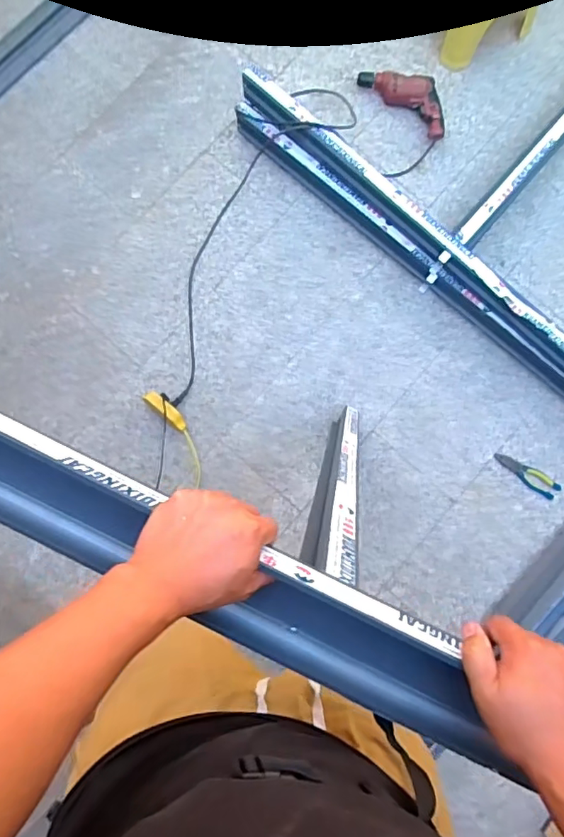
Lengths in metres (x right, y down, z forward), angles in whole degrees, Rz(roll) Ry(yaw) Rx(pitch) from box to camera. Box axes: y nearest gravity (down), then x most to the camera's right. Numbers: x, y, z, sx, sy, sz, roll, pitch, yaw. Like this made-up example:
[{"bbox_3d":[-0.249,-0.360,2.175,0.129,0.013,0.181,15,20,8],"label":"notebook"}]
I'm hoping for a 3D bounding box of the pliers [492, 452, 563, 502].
[{"bbox_3d":[0.675,0.156,1.440,0.196,0.022,0.052,31,82,2],"label":"pliers"}]

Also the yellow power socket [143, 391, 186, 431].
[{"bbox_3d":[-0.308,-0.024,1.393,0.135,0.082,0.036,42,82,2],"label":"yellow power socket"}]

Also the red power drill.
[{"bbox_3d":[0.377,-0.956,1.539,0.306,0.074,0.110,40,83,3],"label":"red power drill"}]

